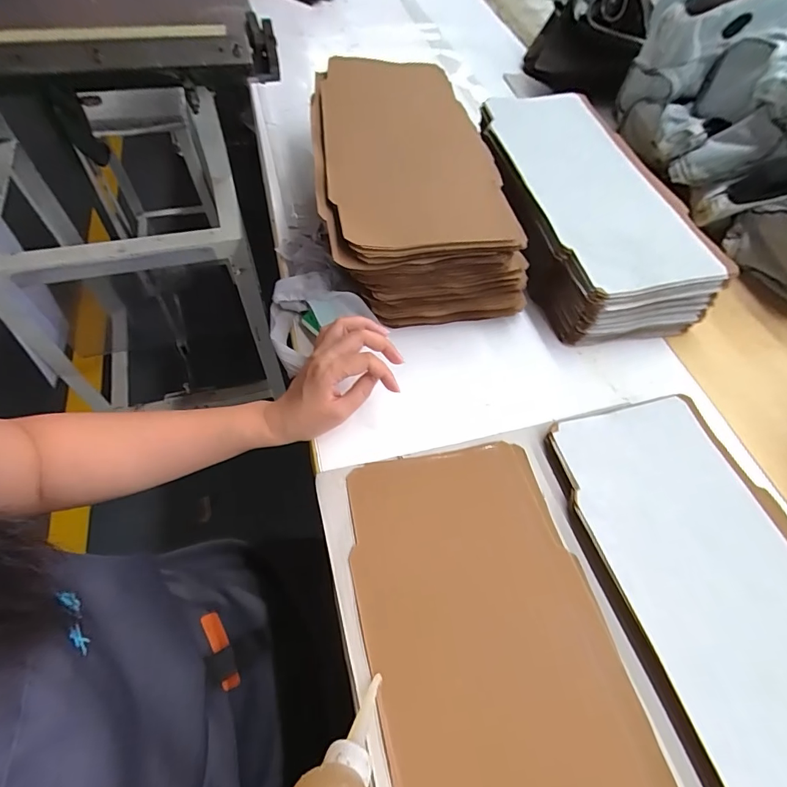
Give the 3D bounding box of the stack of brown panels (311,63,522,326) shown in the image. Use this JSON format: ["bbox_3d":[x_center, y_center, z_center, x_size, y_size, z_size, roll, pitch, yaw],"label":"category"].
[{"bbox_3d":[0.006,-0.288,0.574,0.227,0.108,0.426,-9,59,-10],"label":"stack of brown panels"}]

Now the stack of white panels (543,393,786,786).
[{"bbox_3d":[0.304,0.195,0.353,0.198,0.022,0.426,-12,59,-12],"label":"stack of white panels"}]

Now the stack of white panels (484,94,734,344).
[{"bbox_3d":[0.252,-0.278,0.597,0.228,0.113,0.438,-3,58,-6],"label":"stack of white panels"}]

